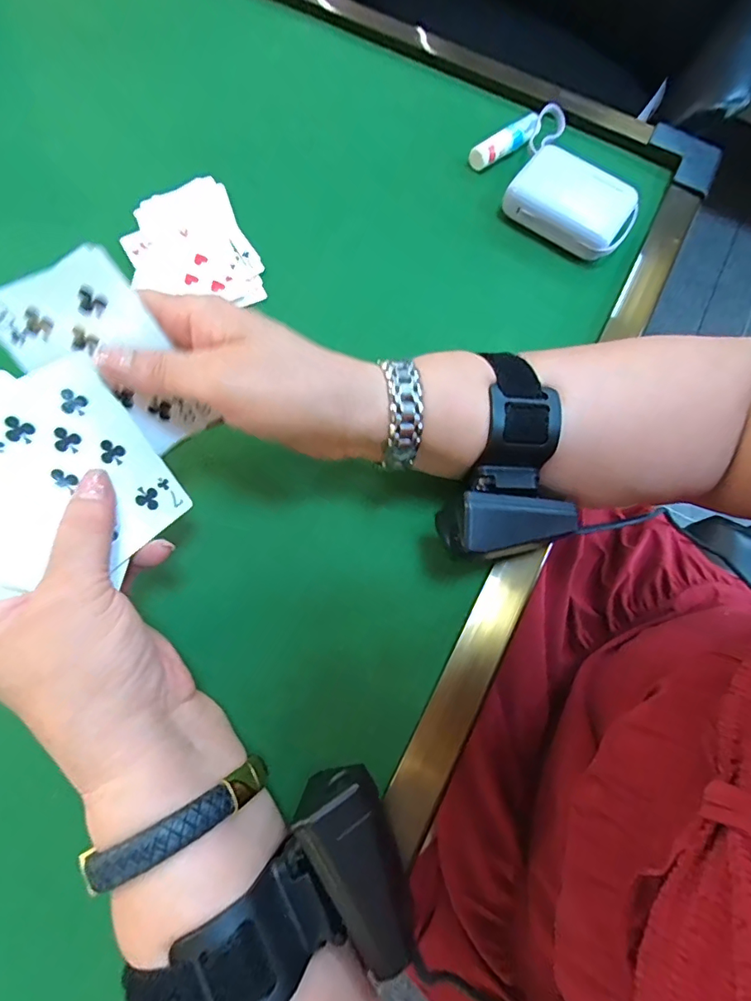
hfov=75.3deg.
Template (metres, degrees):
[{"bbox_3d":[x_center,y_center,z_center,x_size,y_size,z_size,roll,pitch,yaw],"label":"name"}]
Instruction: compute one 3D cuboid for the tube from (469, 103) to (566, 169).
[{"bbox_3d":[0.115,-0.282,0.381,0.084,0.019,0.033,-39,77,-14],"label":"tube"}]

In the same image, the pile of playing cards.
[{"bbox_3d":[-0.131,-0.176,0.342,0.080,0.006,0.111,-25,74,-11],"label":"pile of playing cards"}]

